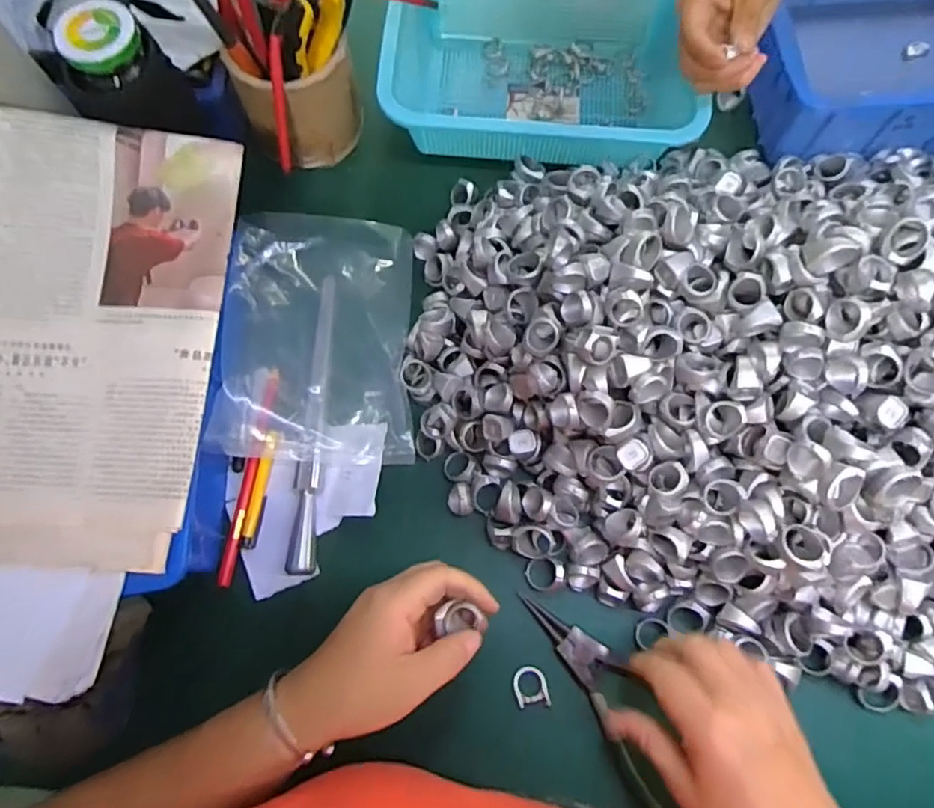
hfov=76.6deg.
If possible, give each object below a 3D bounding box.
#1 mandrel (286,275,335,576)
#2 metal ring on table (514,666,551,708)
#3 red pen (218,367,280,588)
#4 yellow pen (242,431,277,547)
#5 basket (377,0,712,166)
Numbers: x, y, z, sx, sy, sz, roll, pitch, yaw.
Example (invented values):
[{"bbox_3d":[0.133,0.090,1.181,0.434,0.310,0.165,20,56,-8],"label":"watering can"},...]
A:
[{"bbox_3d":[-0.118,0.009,0.458,0.018,0.017,0.235,0,73,1],"label":"mandrel"},{"bbox_3d":[0.044,0.196,0.407,0.023,0.004,0.026,-10,73,-2],"label":"metal ring on table"},{"bbox_3d":[-0.166,0.052,0.452,0.012,0.011,0.166,8,73,4],"label":"red pen"},{"bbox_3d":[-0.159,0.064,0.452,0.010,0.007,0.088,6,73,3],"label":"yellow pen"},{"bbox_3d":[0.065,-0.305,0.527,0.255,0.078,0.182,5,73,3],"label":"basket"}]

